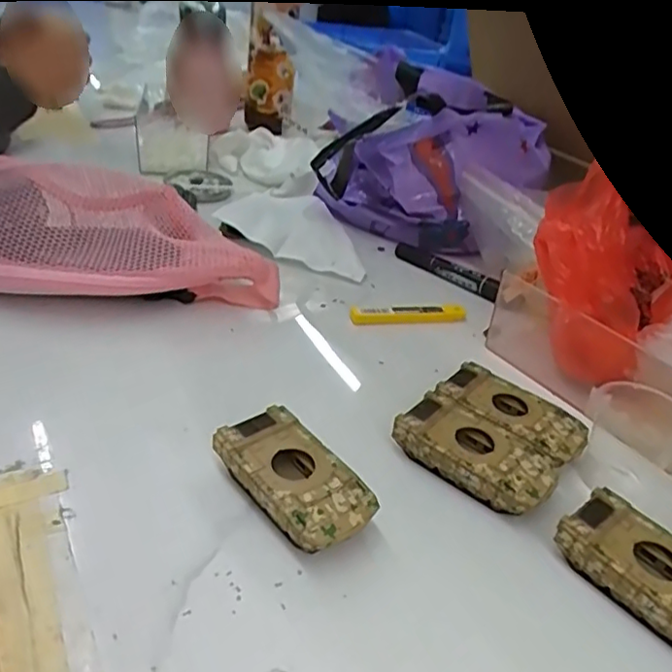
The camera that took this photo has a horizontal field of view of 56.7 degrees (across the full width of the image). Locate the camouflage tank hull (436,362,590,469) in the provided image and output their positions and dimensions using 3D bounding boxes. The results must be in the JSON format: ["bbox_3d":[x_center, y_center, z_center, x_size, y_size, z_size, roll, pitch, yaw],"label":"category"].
[{"bbox_3d":[0.118,0.057,0.423,0.094,0.023,0.054,30,39,30],"label":"camouflage tank hull"}]

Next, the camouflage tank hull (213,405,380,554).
[{"bbox_3d":[-0.024,0.083,0.352,0.052,0.026,0.094,-20,43,-36],"label":"camouflage tank hull"}]

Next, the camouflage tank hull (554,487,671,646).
[{"bbox_3d":[0.167,0.127,0.326,0.050,0.025,0.095,-22,43,-37],"label":"camouflage tank hull"}]

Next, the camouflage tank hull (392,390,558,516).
[{"bbox_3d":[0.086,0.077,0.389,0.094,0.027,0.048,30,39,30],"label":"camouflage tank hull"}]

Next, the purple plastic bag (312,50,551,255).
[{"bbox_3d":[0.107,-0.205,0.708,0.223,0.146,0.233,10,33,4],"label":"purple plastic bag"}]

